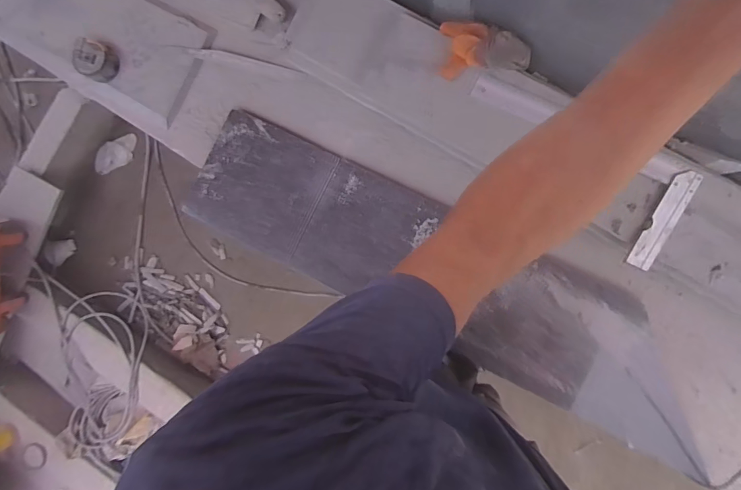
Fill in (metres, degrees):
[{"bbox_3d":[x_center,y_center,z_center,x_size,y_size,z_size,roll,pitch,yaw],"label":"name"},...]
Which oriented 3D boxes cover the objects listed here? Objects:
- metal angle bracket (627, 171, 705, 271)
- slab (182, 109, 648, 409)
[{"bbox_3d":[0.430,-0.037,0.601,0.033,0.009,0.154,28,93,7],"label":"metal angle bracket"},{"bbox_3d":[0.042,0.010,0.729,0.775,0.038,0.219,26,93,7],"label":"slab"}]

